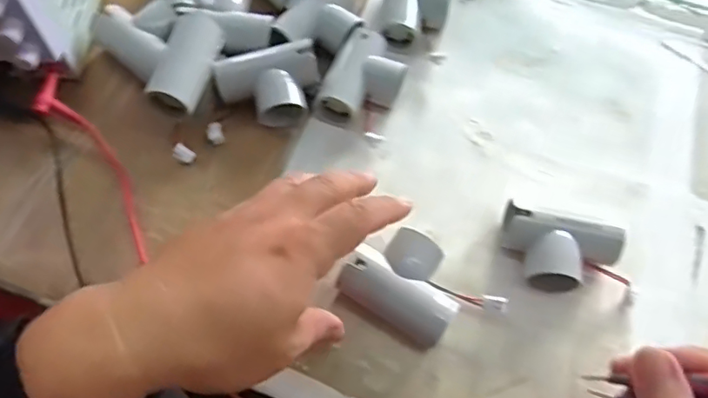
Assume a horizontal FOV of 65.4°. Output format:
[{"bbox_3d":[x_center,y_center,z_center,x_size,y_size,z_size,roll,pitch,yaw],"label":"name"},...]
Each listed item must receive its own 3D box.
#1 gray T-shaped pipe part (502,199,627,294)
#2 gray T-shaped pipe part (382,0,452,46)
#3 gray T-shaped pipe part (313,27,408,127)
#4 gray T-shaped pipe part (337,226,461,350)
[{"bbox_3d":[0.134,0.039,0.368,0.076,0.033,0.048,14,63,5],"label":"gray T-shaped pipe part"},{"bbox_3d":[0.053,-0.163,0.464,0.053,0.028,0.074,7,62,1],"label":"gray T-shaped pipe part"},{"bbox_3d":[0.009,-0.091,0.427,0.054,0.033,0.072,24,64,9],"label":"gray T-shaped pipe part"},{"bbox_3d":[0.033,0.053,0.354,0.071,0.035,0.062,27,65,11],"label":"gray T-shaped pipe part"}]

